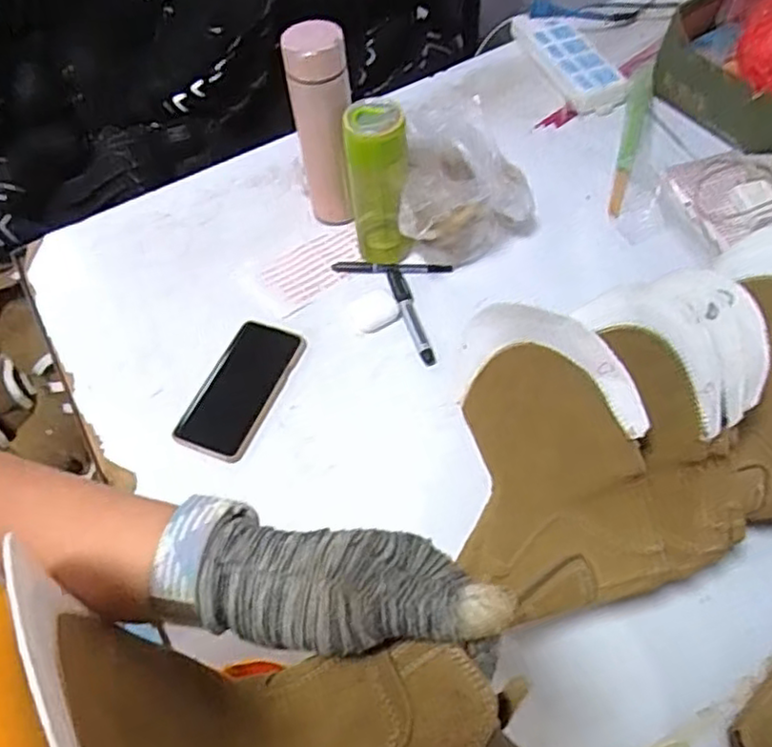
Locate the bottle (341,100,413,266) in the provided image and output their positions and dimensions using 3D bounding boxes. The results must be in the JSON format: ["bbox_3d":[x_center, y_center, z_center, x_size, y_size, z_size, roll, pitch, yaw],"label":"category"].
[{"bbox_3d":[-0.008,-0.213,0.747,0.065,0.186,0.075,-9,56,-1],"label":"bottle"}]

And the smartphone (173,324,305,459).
[{"bbox_3d":[-0.152,0.015,0.708,0.083,0.016,0.164,14,58,14],"label":"smartphone"}]

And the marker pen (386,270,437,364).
[{"bbox_3d":[0.026,-0.069,0.751,0.018,0.015,0.140,-15,56,-5],"label":"marker pen"}]

